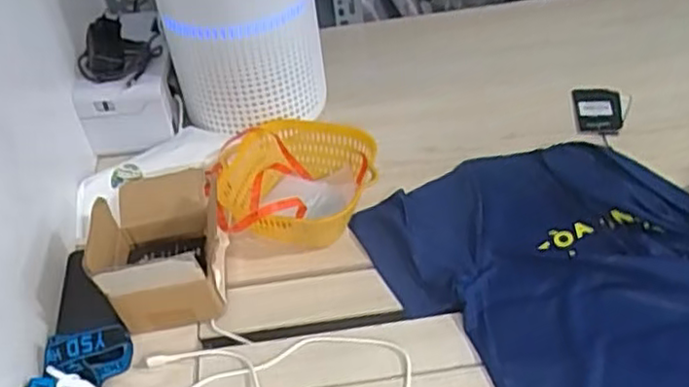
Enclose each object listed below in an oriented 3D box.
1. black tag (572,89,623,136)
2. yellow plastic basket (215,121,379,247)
[{"bbox_3d":[0.337,-0.108,0.924,0.061,0.011,0.098,4,43,12],"label":"black tag"},{"bbox_3d":[-0.055,-0.008,0.824,0.186,0.068,0.181,-4,42,4],"label":"yellow plastic basket"}]

